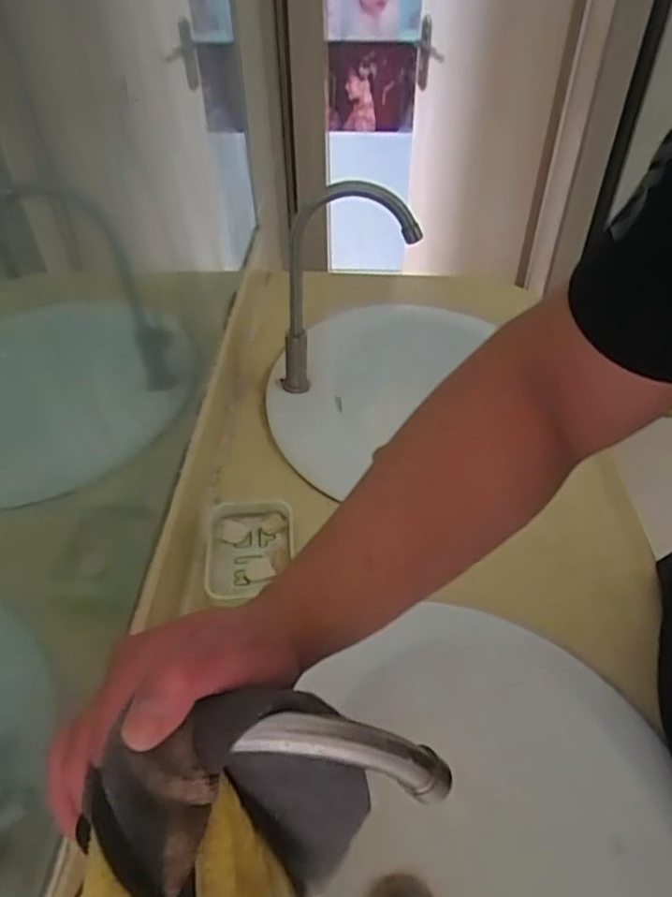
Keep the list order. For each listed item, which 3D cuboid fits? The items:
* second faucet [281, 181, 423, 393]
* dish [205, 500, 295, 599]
[{"bbox_3d":[0.010,-0.192,0.821,0.178,0.325,0.041,-2,44,-2],"label":"second faucet"},{"bbox_3d":[-0.096,0.113,0.692,0.094,0.023,0.126,-3,44,-3],"label":"dish"}]

